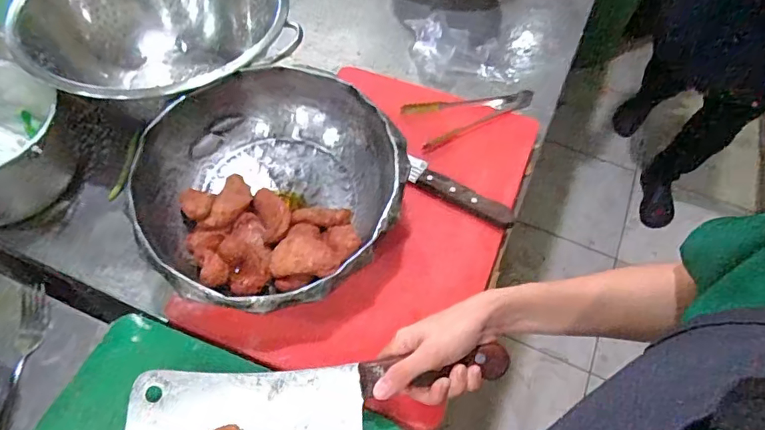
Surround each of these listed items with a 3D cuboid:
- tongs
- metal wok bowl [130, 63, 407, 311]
[{"bbox_3d":[0.123,-0.148,0.708,0.180,0.023,0.079,-20,58,-16],"label":"tongs"},{"bbox_3d":[-0.120,-0.032,0.551,0.281,0.089,0.270,1,55,-2],"label":"metal wok bowl"}]

